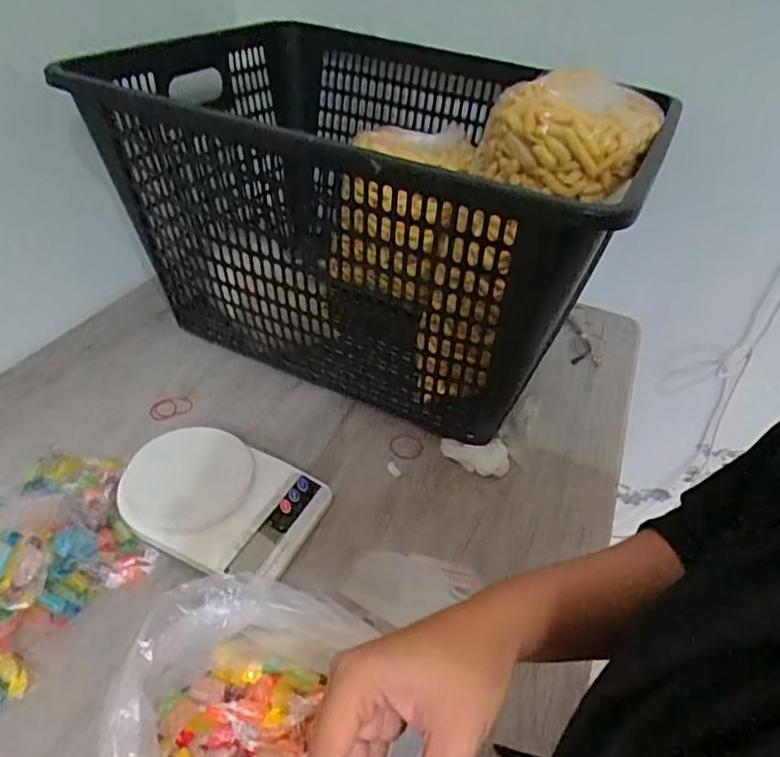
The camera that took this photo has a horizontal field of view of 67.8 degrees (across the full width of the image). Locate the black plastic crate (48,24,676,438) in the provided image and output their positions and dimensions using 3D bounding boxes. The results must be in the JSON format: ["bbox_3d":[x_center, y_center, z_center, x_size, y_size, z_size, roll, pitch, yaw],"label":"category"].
[{"bbox_3d":[-0.016,-0.204,0.725,0.537,0.312,0.454,24,43,20],"label":"black plastic crate"}]

